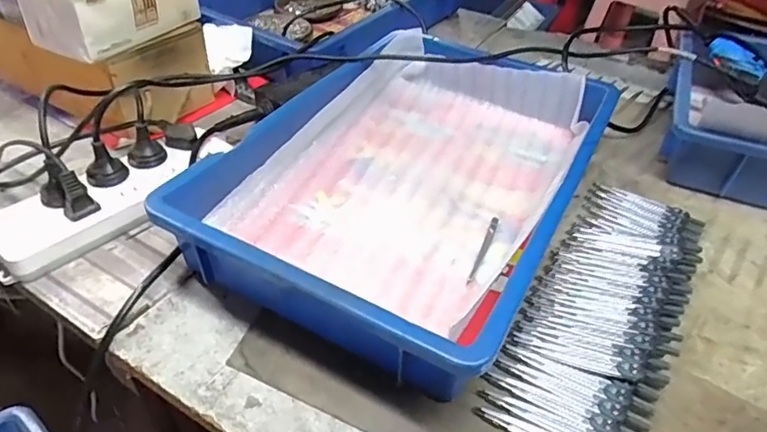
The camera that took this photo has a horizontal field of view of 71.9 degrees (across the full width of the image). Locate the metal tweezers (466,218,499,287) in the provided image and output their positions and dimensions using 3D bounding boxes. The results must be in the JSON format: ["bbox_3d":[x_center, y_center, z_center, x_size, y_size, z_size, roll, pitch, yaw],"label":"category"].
[{"bbox_3d":[0.092,0.032,0.488,0.008,0.005,0.091,17,43,16],"label":"metal tweezers"}]

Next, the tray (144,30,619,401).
[{"bbox_3d":[0.039,-0.053,0.512,0.282,0.070,0.418,23,45,21],"label":"tray"}]

